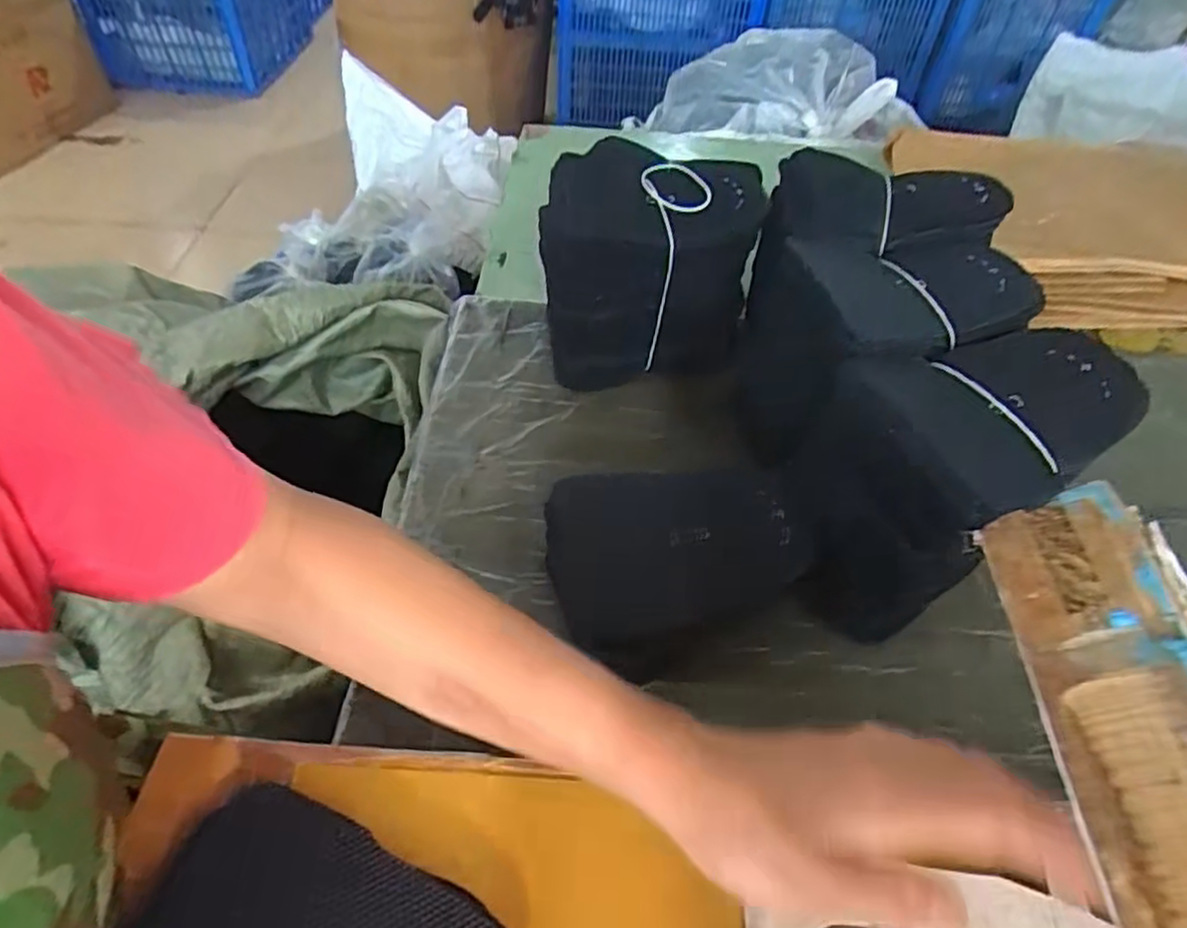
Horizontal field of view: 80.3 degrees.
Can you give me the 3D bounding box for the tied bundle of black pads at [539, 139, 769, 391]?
[{"bbox_3d":[0.037,-0.143,0.545,0.151,0.158,0.086,-6,49,-10],"label":"tied bundle of black pads"}]

